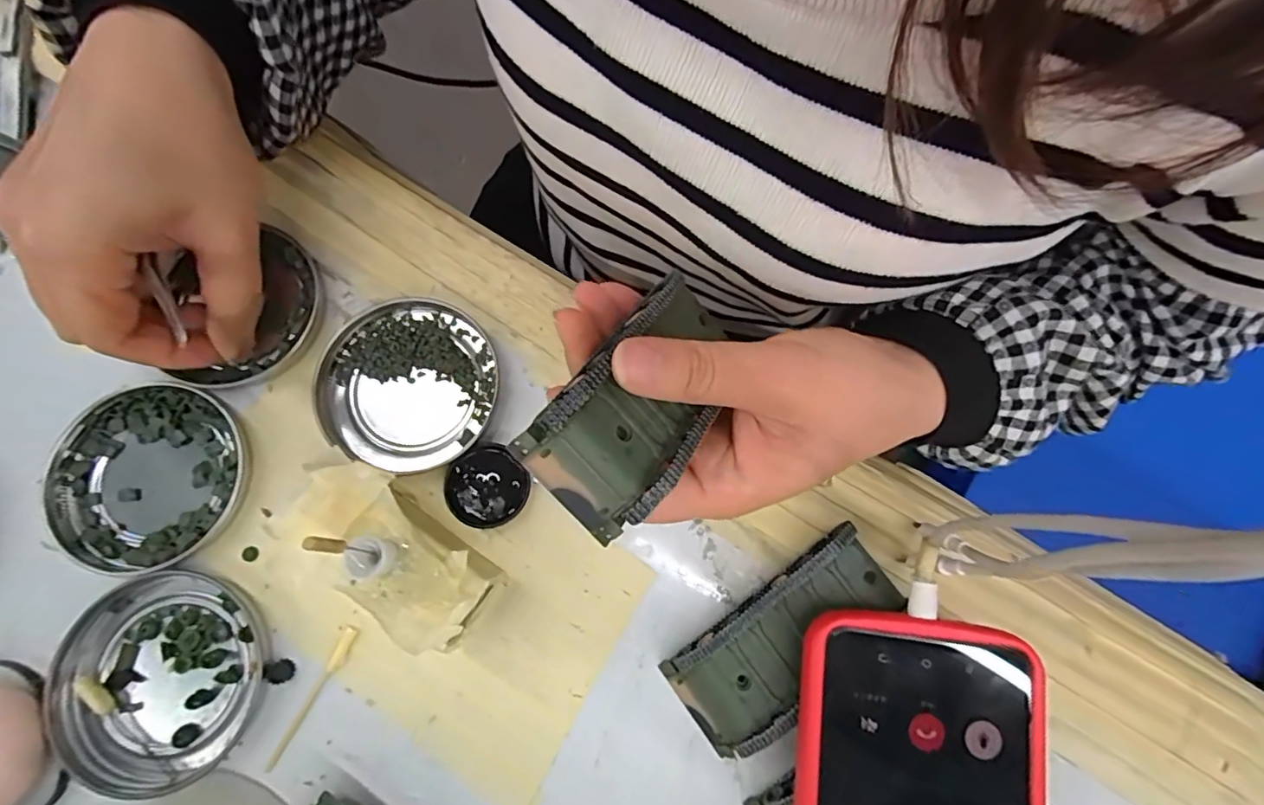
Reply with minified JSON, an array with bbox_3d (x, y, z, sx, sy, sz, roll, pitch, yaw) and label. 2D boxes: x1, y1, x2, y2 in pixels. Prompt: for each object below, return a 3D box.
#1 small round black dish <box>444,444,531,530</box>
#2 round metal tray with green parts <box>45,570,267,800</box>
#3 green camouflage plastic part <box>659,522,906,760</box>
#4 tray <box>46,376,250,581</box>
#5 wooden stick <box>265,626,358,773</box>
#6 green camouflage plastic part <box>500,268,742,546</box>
[{"bbox_3d":[-0.063,0.037,0.238,0.034,0.007,0.034,0,78,-1],"label":"small round black dish"},{"bbox_3d":[-0.186,0.110,0.215,0.078,0.008,0.074,0,78,-1],"label":"round metal tray with green parts"},{"bbox_3d":[0.060,0.094,0.220,0.095,0.025,0.042,-39,81,-8],"label":"green camouflage plastic part"},{"bbox_3d":[-0.206,0.032,0.233,0.077,0.009,0.077,0,78,-1],"label":"tray"},{"bbox_3d":[-0.128,0.118,0.218,0.006,0.004,0.058,27,79,5],"label":"wooden stick"},{"bbox_3d":[0.006,-0.006,0.181,0.043,0.018,0.095,49,53,-17],"label":"green camouflage plastic part"}]

